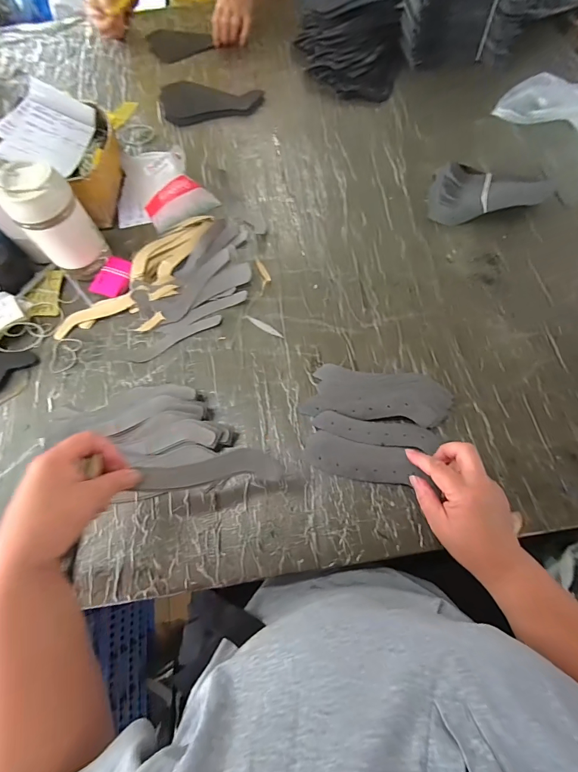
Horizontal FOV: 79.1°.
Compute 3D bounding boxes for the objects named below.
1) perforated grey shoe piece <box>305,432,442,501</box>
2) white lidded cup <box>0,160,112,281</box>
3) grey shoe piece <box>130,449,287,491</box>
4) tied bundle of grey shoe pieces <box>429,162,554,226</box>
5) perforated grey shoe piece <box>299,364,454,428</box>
[{"bbox_3d":[0.085,0.090,0.429,0.128,0.008,0.047,10,70,13],"label":"perforated grey shoe piece"},{"bbox_3d":[-0.322,-0.226,0.494,0.079,0.150,0.073,-1,69,2],"label":"white lidded cup"},{"bbox_3d":[-0.078,0.089,0.366,0.140,0.019,0.034,-5,68,-13],"label":"grey shoe piece"},{"bbox_3d":[0.318,-0.317,0.563,0.183,0.049,0.101,-6,69,0],"label":"tied bundle of grey shoe pieces"},{"bbox_3d":[0.117,0.010,0.461,0.185,0.022,0.073,6,69,5],"label":"perforated grey shoe piece"}]

